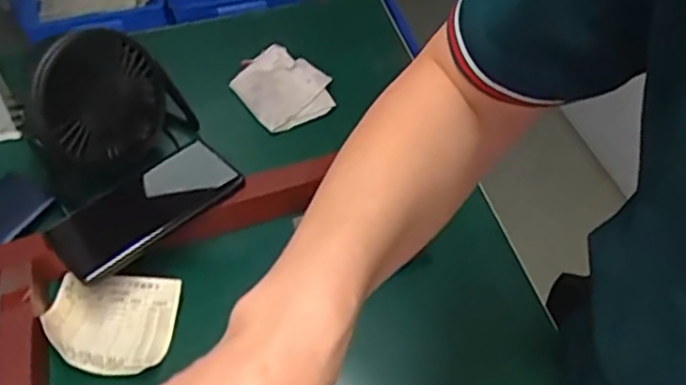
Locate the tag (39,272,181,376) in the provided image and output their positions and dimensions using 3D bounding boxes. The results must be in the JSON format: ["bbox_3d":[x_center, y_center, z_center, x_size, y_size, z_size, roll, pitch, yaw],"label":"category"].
[{"bbox_3d":[-0.193,0.108,0.557,0.110,0.024,0.082,4,47,5],"label":"tag"}]

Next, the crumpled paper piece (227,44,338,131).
[{"bbox_3d":[-0.069,-0.114,0.738,0.082,0.027,0.101,-29,53,-23],"label":"crumpled paper piece"}]

